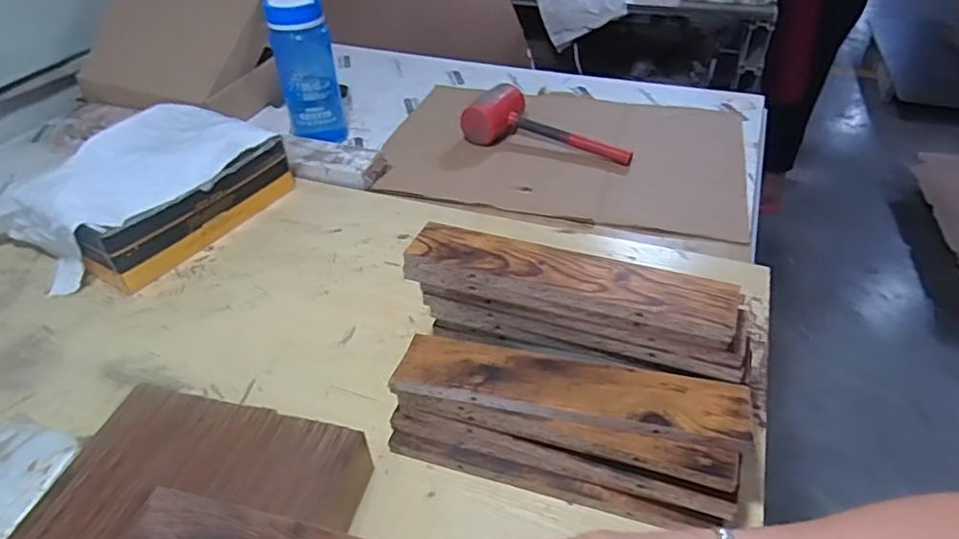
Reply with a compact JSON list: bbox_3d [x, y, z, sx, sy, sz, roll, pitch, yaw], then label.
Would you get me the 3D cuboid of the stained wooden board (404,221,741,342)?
[{"bbox_3d":[0.078,0.006,0.557,0.304,0.021,0.060,13,52,19],"label":"stained wooden board"}]

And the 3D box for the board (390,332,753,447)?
[{"bbox_3d":[0.077,0.104,0.529,0.304,0.025,0.062,8,42,12],"label":"board"}]

